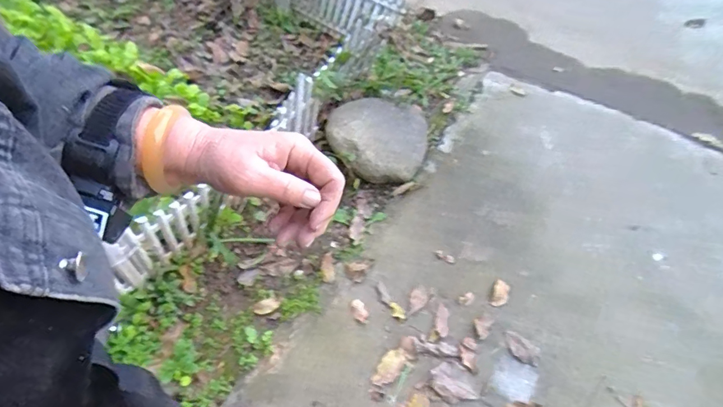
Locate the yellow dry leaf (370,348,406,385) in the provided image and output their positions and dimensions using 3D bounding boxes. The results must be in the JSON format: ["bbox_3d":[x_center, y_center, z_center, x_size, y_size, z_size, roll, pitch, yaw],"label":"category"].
[{"bbox_3d":[0.081,0.473,1.252,0.058,0.012,0.118,29,57,16],"label":"yellow dry leaf"}]

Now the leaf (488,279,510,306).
[{"bbox_3d":[0.476,0.310,1.488,0.053,0.024,0.099,21,55,10],"label":"leaf"}]

